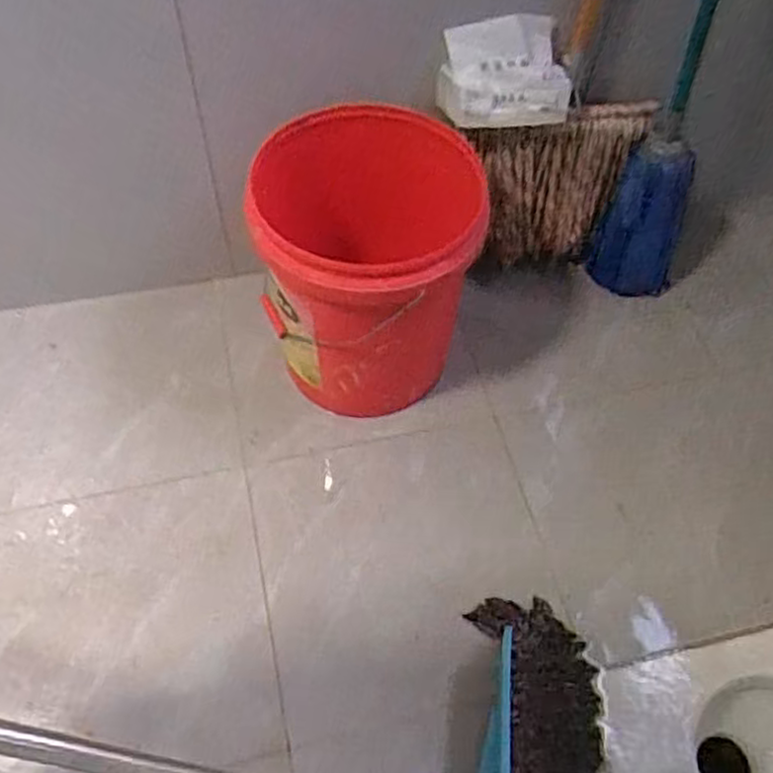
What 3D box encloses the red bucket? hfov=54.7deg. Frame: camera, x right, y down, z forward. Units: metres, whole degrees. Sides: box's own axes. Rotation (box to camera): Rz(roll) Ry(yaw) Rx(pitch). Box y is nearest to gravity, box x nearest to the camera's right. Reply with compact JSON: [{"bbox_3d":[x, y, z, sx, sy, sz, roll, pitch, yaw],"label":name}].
[{"bbox_3d":[-0.025,-0.166,1.127,0.287,0.395,0.295,0,57,-1],"label":"red bucket"}]

